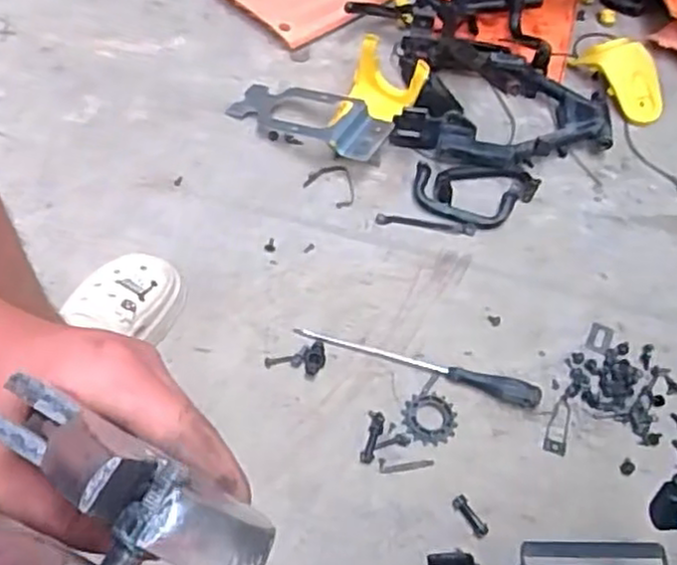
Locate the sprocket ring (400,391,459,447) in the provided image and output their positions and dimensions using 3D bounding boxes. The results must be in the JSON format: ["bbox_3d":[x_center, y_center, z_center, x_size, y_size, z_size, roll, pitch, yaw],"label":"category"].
[{"bbox_3d":[0.109,0.163,0.878,0.062,0.006,0.063,2,56,-4],"label":"sprocket ring"}]

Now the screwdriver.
[{"bbox_3d":[0.095,0.101,0.904,0.306,0.025,0.027,15,56,5],"label":"screwdriver"}]

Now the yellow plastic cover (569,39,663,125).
[{"bbox_3d":[0.469,-0.341,1.202,0.084,0.058,0.165,-28,63,-22],"label":"yellow plastic cover"}]

